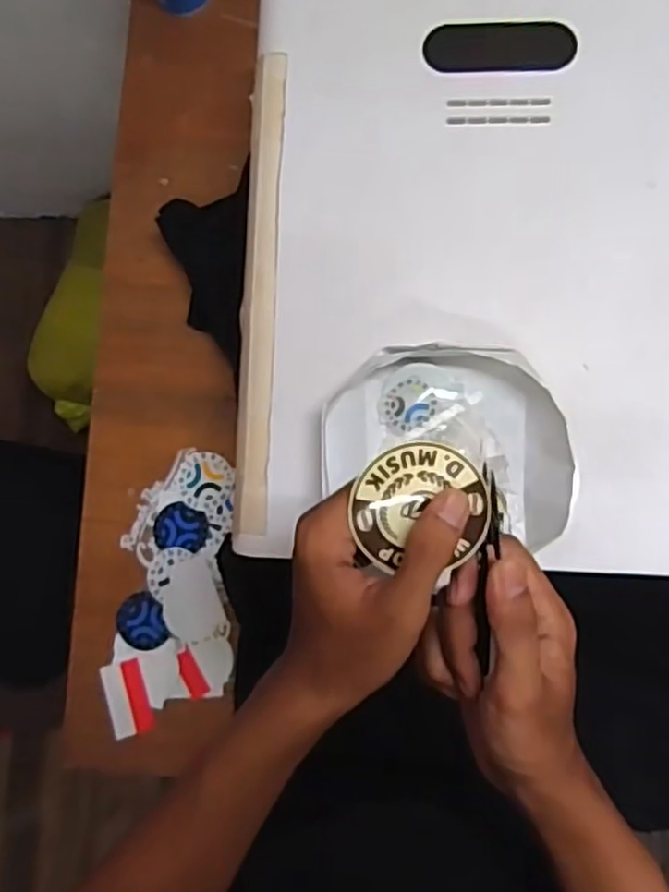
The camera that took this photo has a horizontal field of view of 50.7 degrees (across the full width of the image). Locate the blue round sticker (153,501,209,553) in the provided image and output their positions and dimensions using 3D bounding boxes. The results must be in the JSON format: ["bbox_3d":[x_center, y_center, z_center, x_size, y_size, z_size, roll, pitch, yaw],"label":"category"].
[{"bbox_3d":[-0.158,0.082,0.724,0.054,0.004,0.048,3,84,5],"label":"blue round sticker"}]

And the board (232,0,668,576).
[{"bbox_3d":[0.126,-0.160,0.565,0.401,0.024,0.493,2,83,5],"label":"board"}]

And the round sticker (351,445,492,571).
[{"bbox_3d":[0.042,0.029,0.336,0.063,0.005,0.059,0,100,0],"label":"round sticker"}]

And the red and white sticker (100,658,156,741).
[{"bbox_3d":[-0.207,0.254,0.709,0.040,0.005,0.072,-15,86,-7],"label":"red and white sticker"}]

